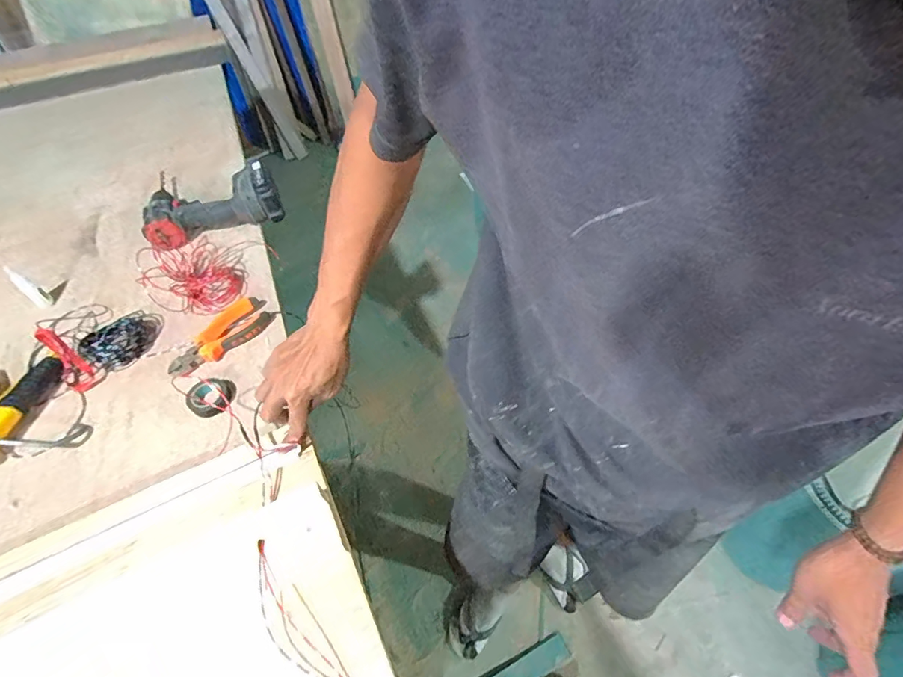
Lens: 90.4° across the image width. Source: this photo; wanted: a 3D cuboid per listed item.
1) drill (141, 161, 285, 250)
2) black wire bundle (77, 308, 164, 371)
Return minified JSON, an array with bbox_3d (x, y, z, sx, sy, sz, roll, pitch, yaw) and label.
[{"bbox_3d":[-0.449,-0.260,0.838,0.232,0.089,0.167,-21,55,-12],"label":"drill"},{"bbox_3d":[-0.492,-0.007,0.671,0.089,0.025,0.106,30,61,23],"label":"black wire bundle"}]

